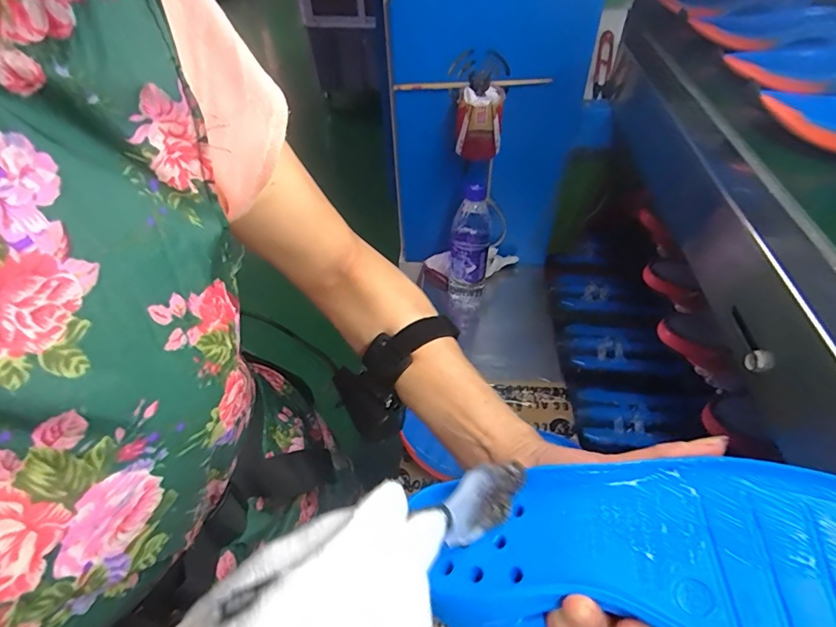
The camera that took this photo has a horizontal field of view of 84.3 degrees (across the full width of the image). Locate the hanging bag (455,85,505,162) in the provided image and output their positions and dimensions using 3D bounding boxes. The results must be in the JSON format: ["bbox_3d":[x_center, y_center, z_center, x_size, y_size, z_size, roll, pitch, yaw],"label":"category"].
[{"bbox_3d":[0.090,-0.275,0.675,0.064,0.093,0.054,6,45,8],"label":"hanging bag"}]

